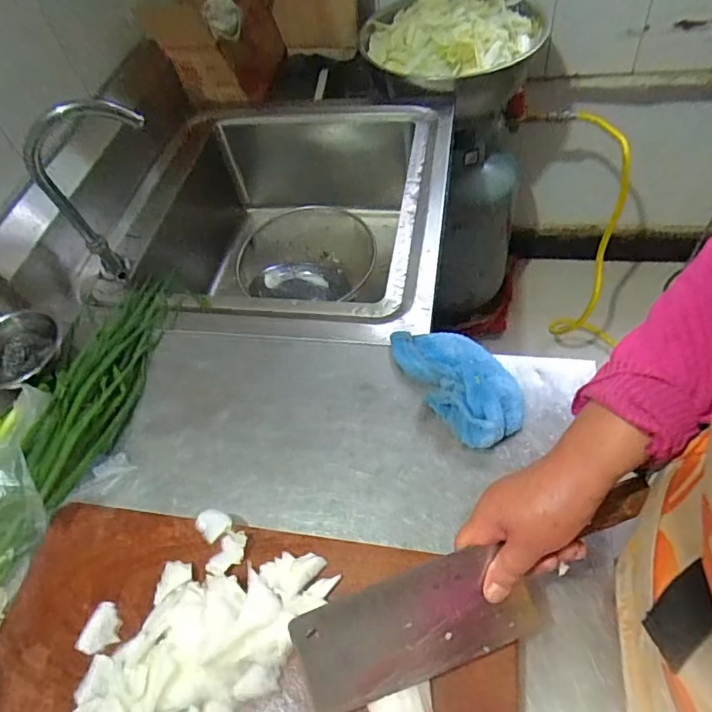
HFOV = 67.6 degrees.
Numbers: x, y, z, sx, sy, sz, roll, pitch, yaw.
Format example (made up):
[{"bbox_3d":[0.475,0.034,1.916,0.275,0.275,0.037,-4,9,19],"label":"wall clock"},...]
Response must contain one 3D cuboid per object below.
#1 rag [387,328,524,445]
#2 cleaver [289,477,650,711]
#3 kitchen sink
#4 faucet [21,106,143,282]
[{"bbox_3d":[0.119,0.021,0.626,0.098,0.045,0.190,-26,55,-10],"label":"rag"},{"bbox_3d":[0.103,0.195,0.428,0.301,0.015,0.085,-20,86,-6],"label":"cleaver"},{"bbox_3d":[-0.127,-0.208,0.968,0.554,0.280,0.576,4,55,11],"label":"kitchen sink"},{"bbox_3d":[-0.333,-0.215,0.716,0.155,0.274,0.044,-7,54,4],"label":"faucet"}]

